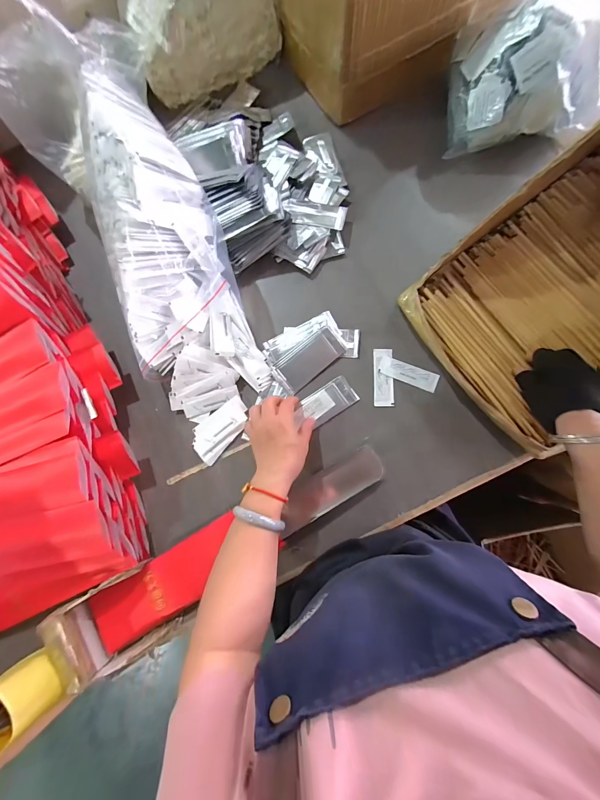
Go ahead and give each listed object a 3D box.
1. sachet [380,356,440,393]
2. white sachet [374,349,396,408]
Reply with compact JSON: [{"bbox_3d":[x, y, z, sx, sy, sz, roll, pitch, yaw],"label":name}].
[{"bbox_3d":[0.174,-0.042,0.481,0.089,0.007,0.031,23,83,6],"label":"sachet"},{"bbox_3d":[0.134,-0.036,0.481,0.031,0.004,0.093,0,81,3],"label":"white sachet"}]

